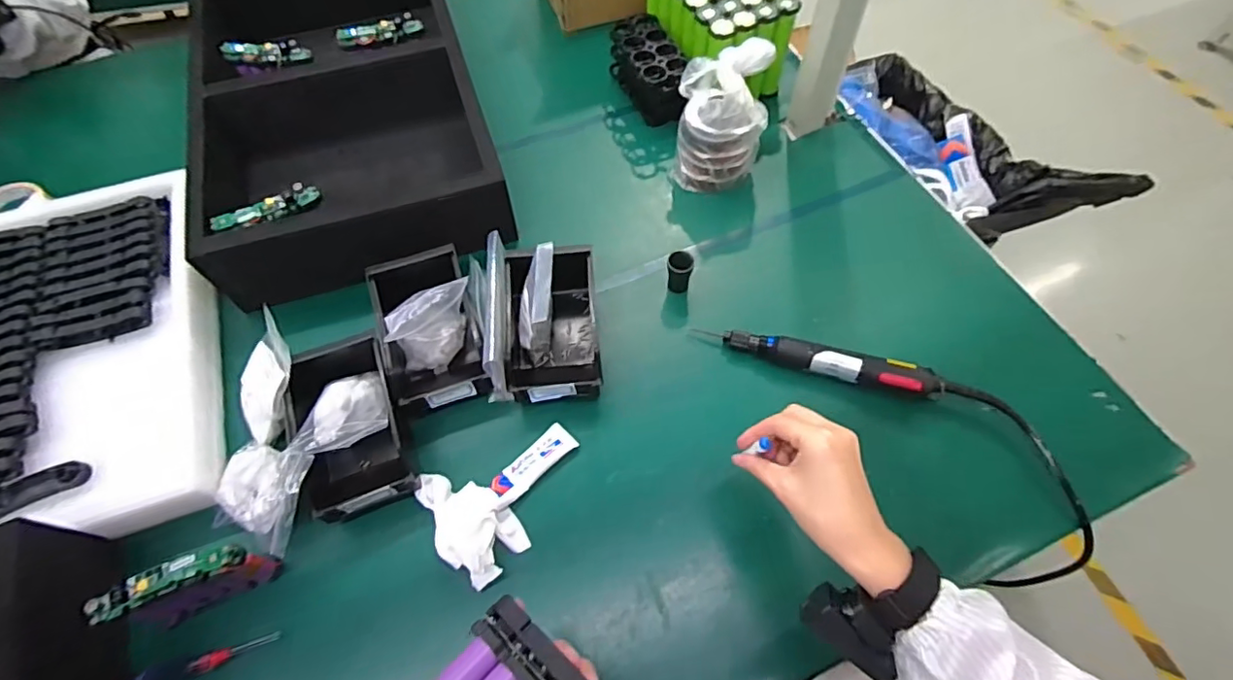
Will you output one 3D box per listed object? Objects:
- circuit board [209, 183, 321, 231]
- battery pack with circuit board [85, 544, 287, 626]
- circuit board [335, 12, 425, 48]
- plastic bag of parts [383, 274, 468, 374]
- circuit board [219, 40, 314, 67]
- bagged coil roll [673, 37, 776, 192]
[{"bbox_3d":[-0.410,-0.153,0.664,0.116,0.027,0.028,-26,65,-12],"label":"circuit board"},{"bbox_3d":[-0.388,0.226,0.516,0.122,0.095,0.027,-26,65,-12],"label":"battery pack with circuit board"},{"bbox_3d":[-0.344,-0.449,0.820,0.120,0.019,0.029,-19,64,-8],"label":"circuit board"},{"bbox_3d":[-0.203,-0.012,0.641,0.102,0.104,0.044,-31,66,-14],"label":"plastic bag of parts"},{"bbox_3d":[-0.498,-0.407,0.801,0.121,0.020,0.032,-1,63,1],"label":"circuit board"},{"bbox_3d":[0.139,-0.293,0.756,0.113,0.146,0.115,10,63,6],"label":"bagged coil roll"}]

